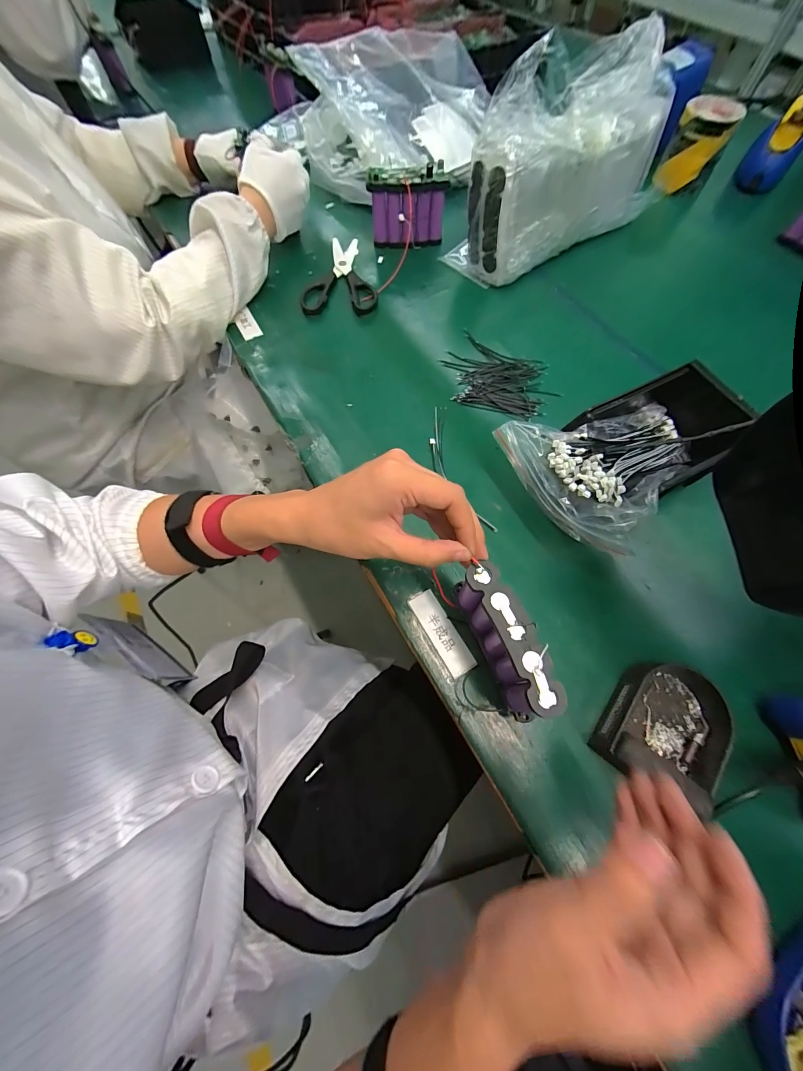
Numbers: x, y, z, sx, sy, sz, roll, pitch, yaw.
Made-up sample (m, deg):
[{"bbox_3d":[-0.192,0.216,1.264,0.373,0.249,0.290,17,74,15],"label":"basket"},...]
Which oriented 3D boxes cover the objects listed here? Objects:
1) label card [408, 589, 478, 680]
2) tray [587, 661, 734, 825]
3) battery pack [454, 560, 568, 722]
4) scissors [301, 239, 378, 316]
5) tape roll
[{"bbox_3d":[0.037,0.091,0.327,0.025,0.004,0.081,-28,68,-12],"label":"label card"},{"bbox_3d":[0.218,0.155,0.286,0.084,0.038,0.105,33,70,14],"label":"tray"},{"bbox_3d":[0.079,0.082,0.268,0.025,0.076,0.114,-21,69,-9],"label":"battery pack"},{"bbox_3d":[-0.095,-0.400,0.537,0.109,0.016,0.180,-4,66,-1],"label":"scissors"},{"bbox_3d":[0.493,-0.652,0.587,0.084,0.088,0.096,30,70,11],"label":"tape roll"}]

